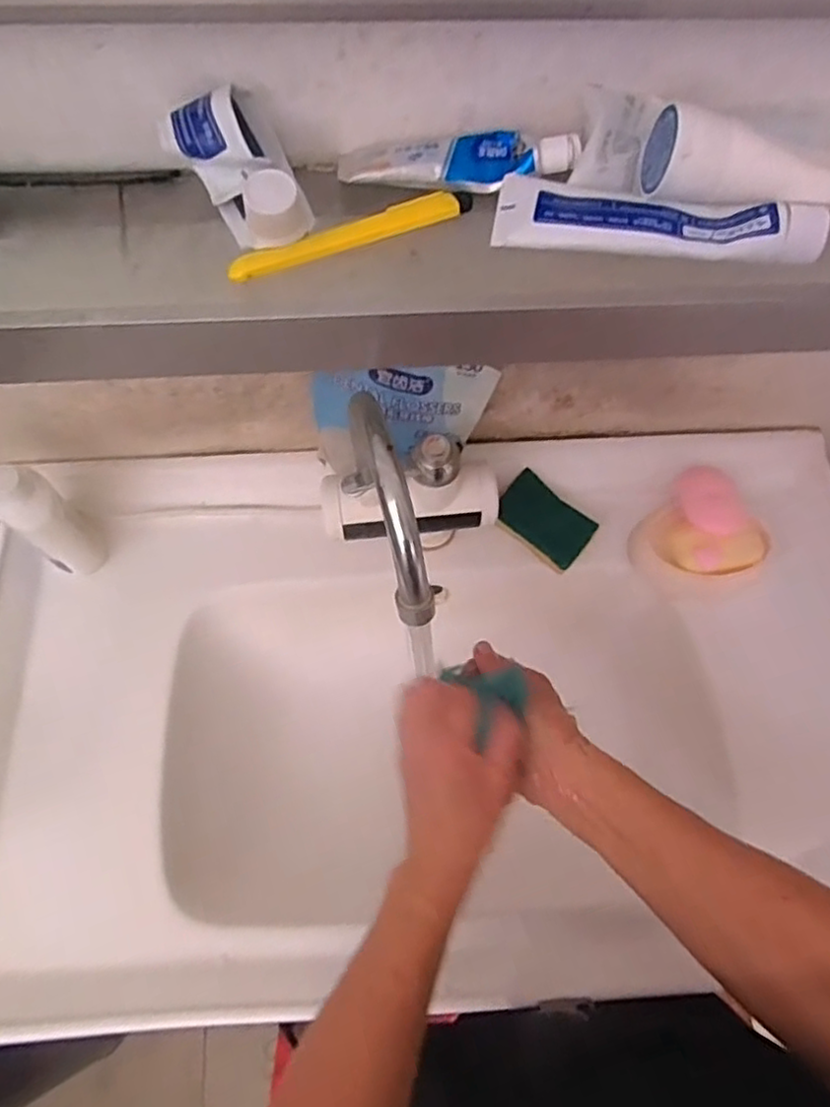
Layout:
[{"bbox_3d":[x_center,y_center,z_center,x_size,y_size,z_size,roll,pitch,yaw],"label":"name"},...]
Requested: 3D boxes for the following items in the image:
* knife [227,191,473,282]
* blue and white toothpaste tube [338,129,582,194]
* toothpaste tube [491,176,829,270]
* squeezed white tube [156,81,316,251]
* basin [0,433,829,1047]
[{"bbox_3d":[-0.033,-0.168,0.347,0.133,0.012,0.015,-23,68,-10],"label":"knife"},{"bbox_3d":[0.024,-0.217,0.362,0.127,0.016,0.031,0,68,0],"label":"blue and white toothpaste tube"},{"bbox_3d":[0.124,-0.174,0.342,0.161,0.025,0.044,11,66,4],"label":"toothpaste tube"},{"bbox_3d":[-0.088,-0.193,0.334,0.056,0.046,0.077,-22,68,-10],"label":"squeezed white tube"},{"bbox_3d":[0.025,0.129,0.607,0.808,0.137,0.468,-3,68,-1],"label":"basin"}]

